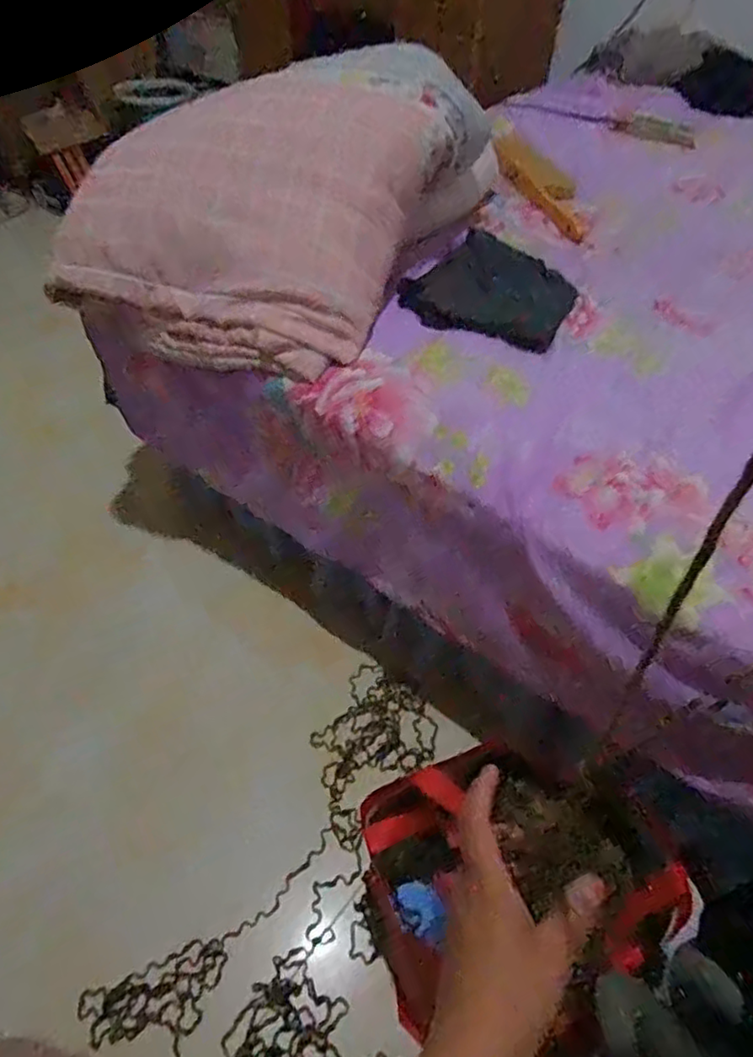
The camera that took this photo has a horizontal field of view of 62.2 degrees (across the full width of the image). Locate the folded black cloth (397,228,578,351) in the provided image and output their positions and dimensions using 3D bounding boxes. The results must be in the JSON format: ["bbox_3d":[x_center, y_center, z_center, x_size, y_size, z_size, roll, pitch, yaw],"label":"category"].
[{"bbox_3d":[0.155,-0.324,0.829,0.206,0.060,0.184,18,49,14],"label":"folded black cloth"}]

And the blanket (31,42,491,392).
[{"bbox_3d":[-0.123,-0.445,0.821,0.403,0.217,0.485,30,53,23],"label":"blanket"}]

